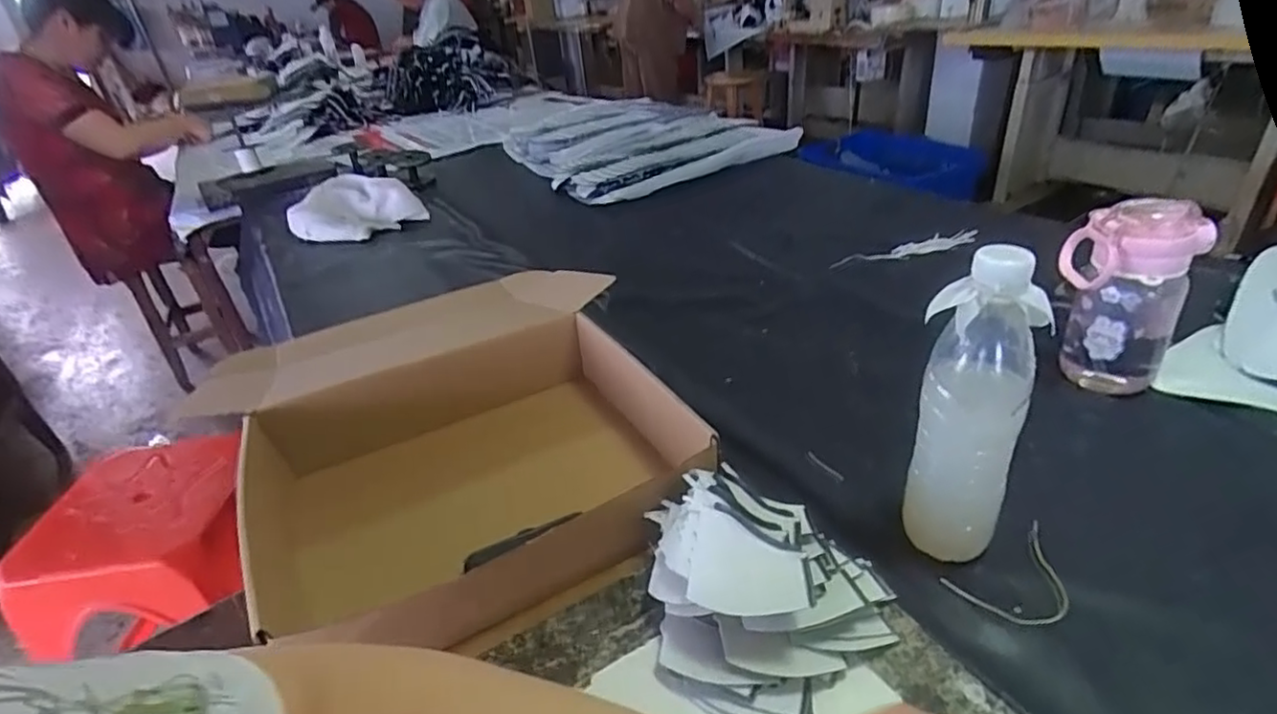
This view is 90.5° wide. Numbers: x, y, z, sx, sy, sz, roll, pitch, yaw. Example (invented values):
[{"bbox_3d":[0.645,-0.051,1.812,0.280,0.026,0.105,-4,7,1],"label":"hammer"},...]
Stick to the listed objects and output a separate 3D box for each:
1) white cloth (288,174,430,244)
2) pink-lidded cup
[{"bbox_3d":[-0.544,-0.286,1.220,0.244,0.085,0.150,-16,33,-13],"label":"white cloth"},{"bbox_3d":[0.448,-0.048,0.599,0.103,0.191,0.066,16,39,33],"label":"pink-lidded cup"}]

